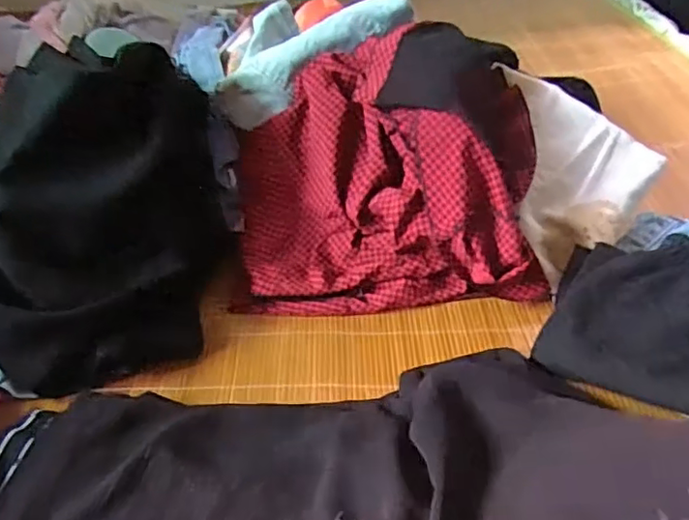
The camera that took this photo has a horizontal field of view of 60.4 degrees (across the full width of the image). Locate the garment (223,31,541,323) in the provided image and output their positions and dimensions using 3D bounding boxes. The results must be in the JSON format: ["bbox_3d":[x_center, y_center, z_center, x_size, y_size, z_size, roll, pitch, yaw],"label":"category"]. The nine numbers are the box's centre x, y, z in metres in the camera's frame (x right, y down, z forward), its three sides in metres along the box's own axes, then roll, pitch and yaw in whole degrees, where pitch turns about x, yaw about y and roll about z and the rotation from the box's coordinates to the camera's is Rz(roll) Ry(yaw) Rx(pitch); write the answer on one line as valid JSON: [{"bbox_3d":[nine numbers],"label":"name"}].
[{"bbox_3d":[0.038,-0.088,0.590,0.302,0.193,0.211,1,41,6],"label":"garment"}]

